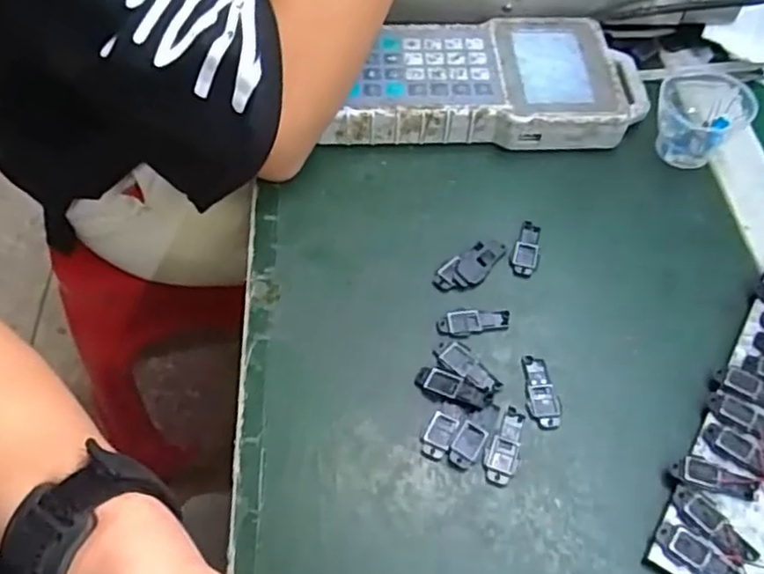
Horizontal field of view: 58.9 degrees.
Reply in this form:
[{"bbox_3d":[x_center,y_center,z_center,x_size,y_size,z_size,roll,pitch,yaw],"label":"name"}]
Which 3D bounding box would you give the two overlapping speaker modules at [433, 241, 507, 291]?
[{"bbox_3d":[0.053,-0.012,0.394,0.048,0.004,0.021,-31,61,-19],"label":"two overlapping speaker modules"}]

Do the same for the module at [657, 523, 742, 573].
[{"bbox_3d":[0.142,0.121,0.302,0.040,0.005,0.015,32,61,20],"label":"module"}]

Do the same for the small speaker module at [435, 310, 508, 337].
[{"bbox_3d":[0.051,0.019,0.374,0.040,0.004,0.016,-2,56,-2],"label":"small speaker module"}]

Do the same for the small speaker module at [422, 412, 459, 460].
[{"bbox_3d":[0.029,0.073,0.336,0.013,0.004,0.023,22,58,14],"label":"small speaker module"}]

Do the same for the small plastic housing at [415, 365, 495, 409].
[{"bbox_3d":[0.037,0.052,0.351,0.040,0.004,0.014,21,58,14],"label":"small plastic housing"}]

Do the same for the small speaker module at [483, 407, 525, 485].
[{"bbox_3d":[0.062,0.078,0.334,0.016,0.004,0.039,22,58,14],"label":"small speaker module"}]

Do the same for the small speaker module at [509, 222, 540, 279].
[{"bbox_3d":[0.087,-0.023,0.406,0.016,0.004,0.040,15,57,10],"label":"small speaker module"}]

